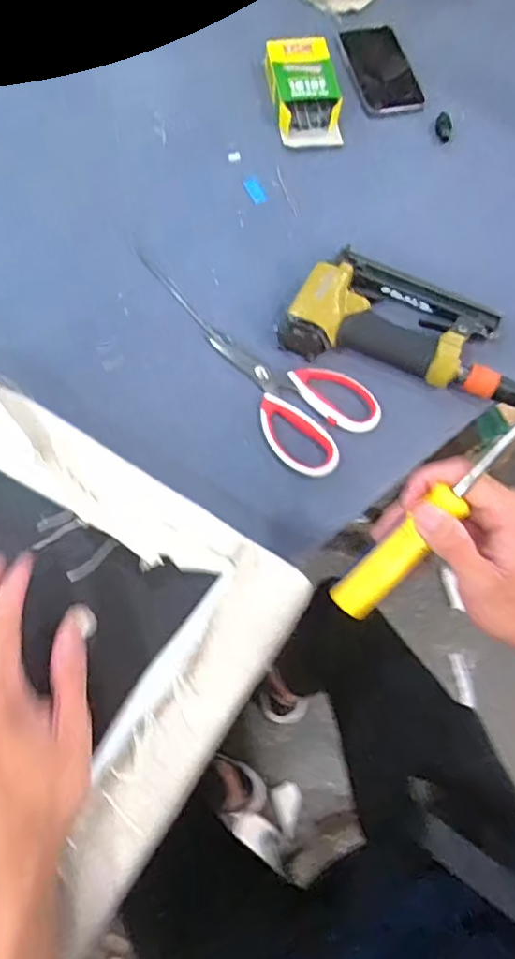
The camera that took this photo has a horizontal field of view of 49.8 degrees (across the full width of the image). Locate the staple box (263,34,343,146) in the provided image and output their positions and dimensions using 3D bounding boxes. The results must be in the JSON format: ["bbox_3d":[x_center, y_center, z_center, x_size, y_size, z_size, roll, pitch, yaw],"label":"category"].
[{"bbox_3d":[0.057,-0.487,0.694,0.079,0.040,0.152,-7,68,-6],"label":"staple box"}]

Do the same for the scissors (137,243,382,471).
[{"bbox_3d":[0.001,-0.133,0.555,0.105,0.012,0.290,-33,73,-15],"label":"scissors"}]

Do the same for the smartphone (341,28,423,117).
[{"bbox_3d":[0.162,-0.553,0.740,0.088,0.014,0.177,-7,69,-4],"label":"smartphone"}]

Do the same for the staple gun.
[{"bbox_3d":[0.139,-0.161,0.560,0.207,0.038,0.125,18,68,4],"label":"staple gun"}]

